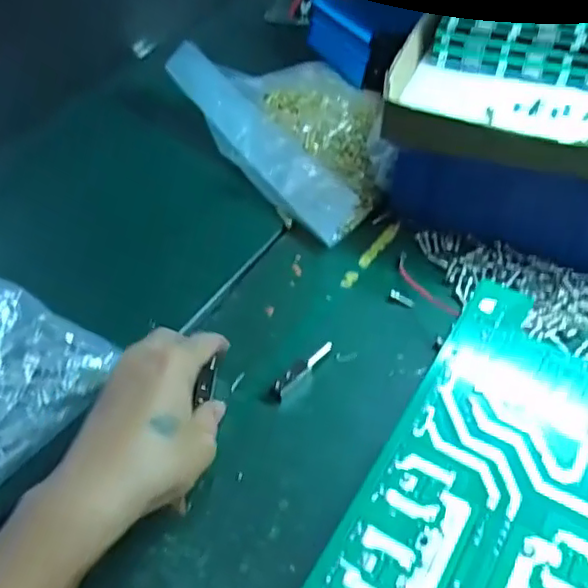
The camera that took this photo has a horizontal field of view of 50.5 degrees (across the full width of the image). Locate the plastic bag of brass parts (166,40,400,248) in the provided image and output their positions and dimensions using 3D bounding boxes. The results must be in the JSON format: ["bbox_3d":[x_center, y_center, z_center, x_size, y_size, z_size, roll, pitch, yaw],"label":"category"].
[{"bbox_3d":[0.005,-0.151,0.542,0.132,0.063,0.235,-31,53,-21],"label":"plastic bag of brass parts"}]

